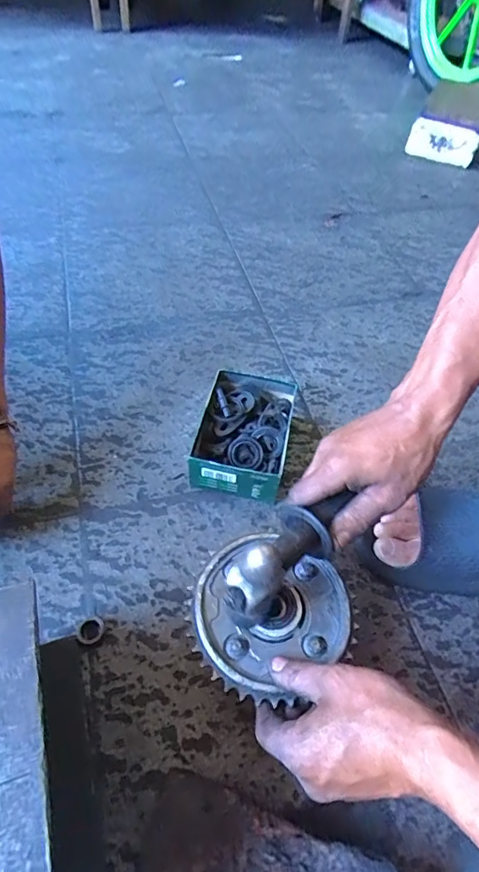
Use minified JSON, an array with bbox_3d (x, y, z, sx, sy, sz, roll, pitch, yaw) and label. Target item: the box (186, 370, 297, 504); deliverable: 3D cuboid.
[{"bbox_3d":[0.007,-0.006,0.552,0.101,0.053,0.161,13,52,4],"label":"box"}]

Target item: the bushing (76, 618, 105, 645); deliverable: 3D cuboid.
[{"bbox_3d":[-0.135,0.177,0.420,0.024,0.012,0.022,3,52,-4],"label":"bushing"}]

